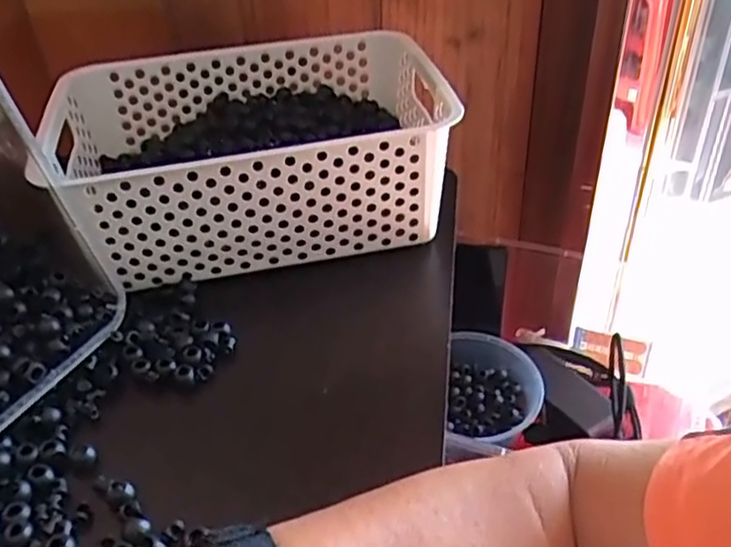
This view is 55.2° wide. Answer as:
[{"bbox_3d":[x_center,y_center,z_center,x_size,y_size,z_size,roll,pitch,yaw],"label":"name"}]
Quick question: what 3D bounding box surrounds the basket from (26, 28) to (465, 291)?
[{"bbox_3d":[-0.093,-0.100,0.585,0.303,0.109,0.205,-10,38,-10],"label":"basket"}]

